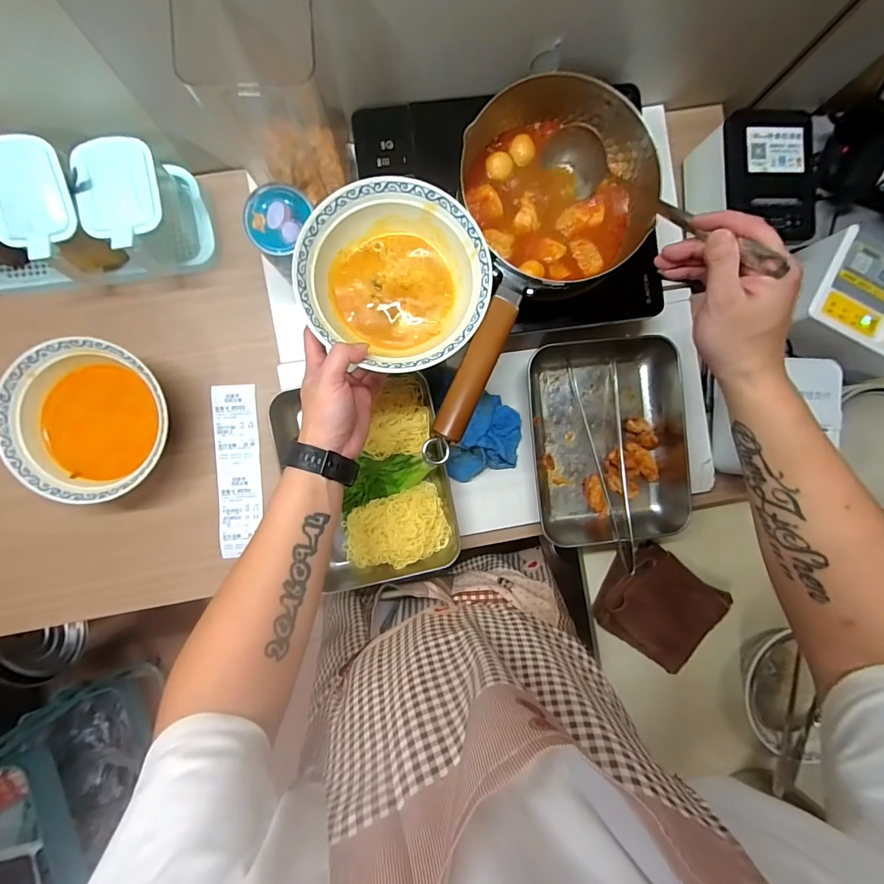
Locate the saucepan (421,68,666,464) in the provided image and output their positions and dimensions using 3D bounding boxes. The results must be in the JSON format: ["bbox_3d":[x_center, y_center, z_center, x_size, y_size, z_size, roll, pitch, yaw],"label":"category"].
[{"bbox_3d":[0.085,-0.181,0.422,0.200,0.093,0.398,22,77,-3],"label":"saucepan"}]

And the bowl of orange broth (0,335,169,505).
[{"bbox_3d":[-0.415,-0.026,0.512,0.185,0.072,0.176,0,90,-3],"label":"bowl of orange broth"}]

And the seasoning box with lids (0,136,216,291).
[{"bbox_3d":[-0.436,-0.258,0.487,0.283,0.117,0.119,-7,90,-3],"label":"seasoning box with lids"}]

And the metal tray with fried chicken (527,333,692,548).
[{"bbox_3d":[0.216,0.000,0.551,0.198,0.045,0.271,-5,90,-3],"label":"metal tray with fried chicken"}]

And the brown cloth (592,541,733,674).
[{"bbox_3d":[0.328,0.247,0.637,0.174,0.031,0.145,34,88,-3],"label":"brown cloth"}]

